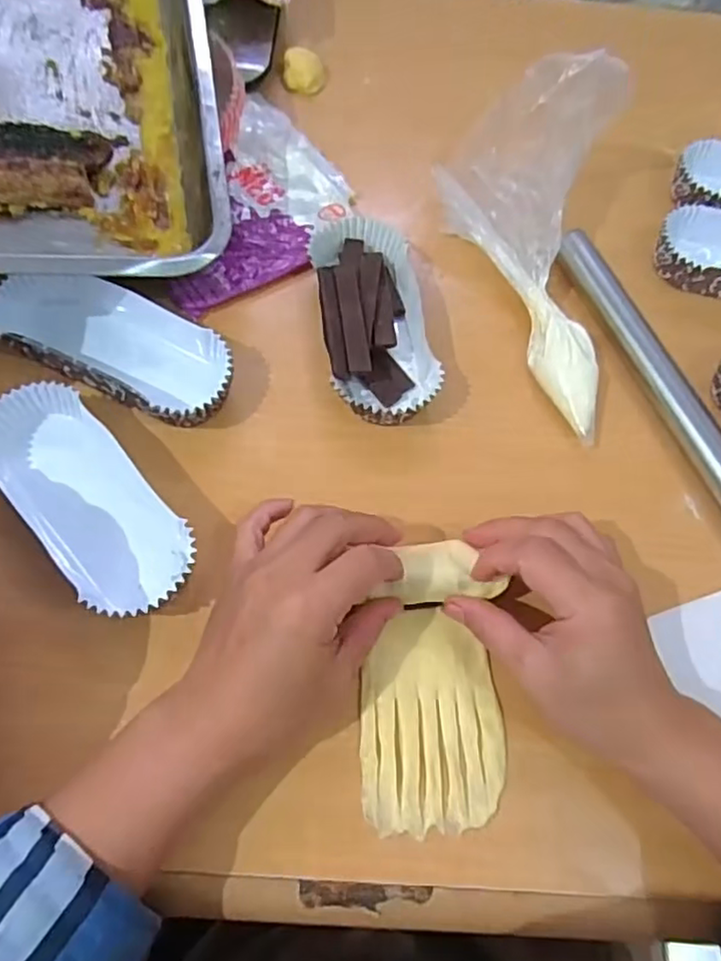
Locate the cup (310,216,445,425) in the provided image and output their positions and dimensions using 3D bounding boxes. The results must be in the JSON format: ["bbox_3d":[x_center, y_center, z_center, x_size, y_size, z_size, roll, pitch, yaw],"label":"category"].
[{"bbox_3d":[0.009,-0.107,0.418,0.071,0.035,0.155,-7,66,-7],"label":"cup"}]

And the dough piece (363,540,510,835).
[{"bbox_3d":[0.038,0.101,0.324,0.070,0.022,0.135,4,77,-2],"label":"dough piece"}]

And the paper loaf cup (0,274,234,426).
[{"bbox_3d":[-0.146,-0.081,0.387,0.147,0.031,0.067,25,66,8],"label":"paper loaf cup"}]

